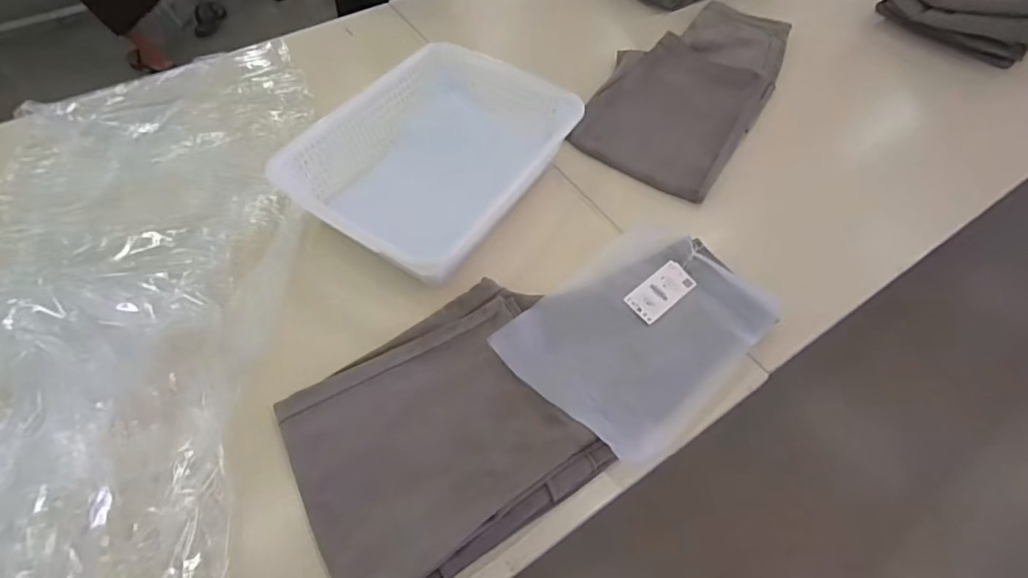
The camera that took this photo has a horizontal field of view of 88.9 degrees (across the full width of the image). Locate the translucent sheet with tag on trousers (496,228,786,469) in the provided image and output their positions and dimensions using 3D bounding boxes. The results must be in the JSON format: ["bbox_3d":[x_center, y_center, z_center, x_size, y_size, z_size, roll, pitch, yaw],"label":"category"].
[{"bbox_3d":[0.185,0.056,0.763,0.355,0.034,0.266,-39,65,-23],"label":"translucent sheet with tag on trousers"}]

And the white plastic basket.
[{"bbox_3d":[-0.138,-0.217,0.878,0.302,0.121,0.434,33,62,19],"label":"white plastic basket"}]

